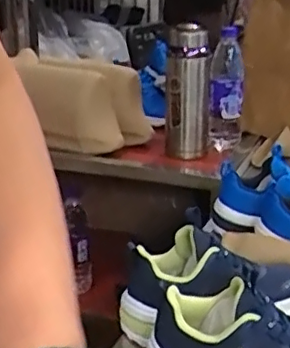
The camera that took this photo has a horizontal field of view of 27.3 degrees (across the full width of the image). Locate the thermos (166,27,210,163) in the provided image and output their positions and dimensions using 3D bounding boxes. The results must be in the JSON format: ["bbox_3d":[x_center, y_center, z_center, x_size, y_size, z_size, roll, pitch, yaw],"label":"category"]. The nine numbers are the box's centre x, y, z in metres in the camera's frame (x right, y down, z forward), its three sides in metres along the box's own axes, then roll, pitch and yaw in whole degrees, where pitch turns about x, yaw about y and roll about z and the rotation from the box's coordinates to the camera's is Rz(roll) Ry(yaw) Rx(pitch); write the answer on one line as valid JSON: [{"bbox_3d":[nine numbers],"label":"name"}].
[{"bbox_3d":[0.077,-0.142,1.082,0.076,0.230,0.084,3,22,6],"label":"thermos"}]

